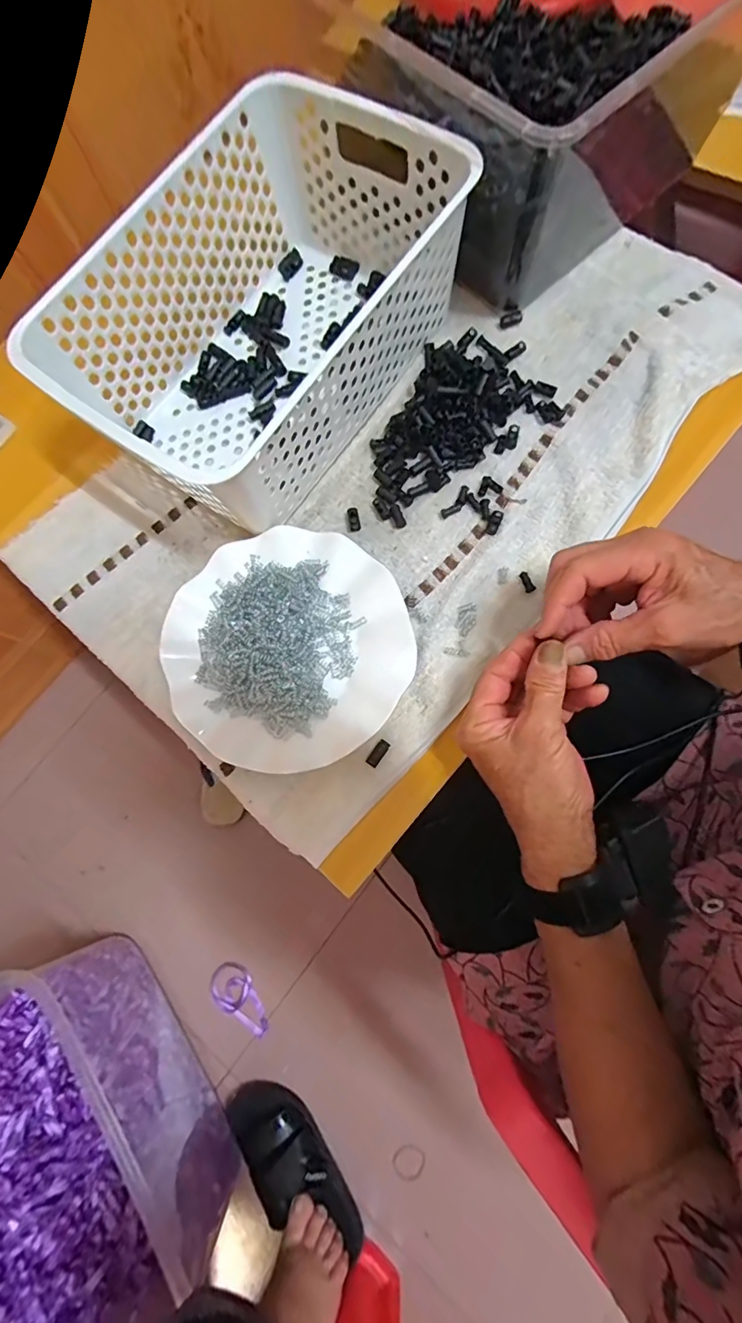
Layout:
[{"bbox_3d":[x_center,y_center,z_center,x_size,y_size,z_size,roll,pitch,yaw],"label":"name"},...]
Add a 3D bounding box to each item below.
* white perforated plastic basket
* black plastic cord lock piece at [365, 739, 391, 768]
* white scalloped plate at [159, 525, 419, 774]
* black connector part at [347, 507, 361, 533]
[{"bbox_3d":[-0.088,-0.267,0.389,0.202,0.111,0.308,35,80,9],"label":"white perforated plastic basket"},{"bbox_3d":[0.006,0.068,0.360,0.009,0.004,0.021,34,80,9],"label":"black plastic cord lock piece"},{"bbox_3d":[-0.063,-0.011,0.375,0.179,0.024,0.178,0,77,2],"label":"white scalloped plate"},{"bbox_3d":[-0.014,-0.118,0.408,0.009,0.006,0.021,-10,90,-1],"label":"black connector part"}]

